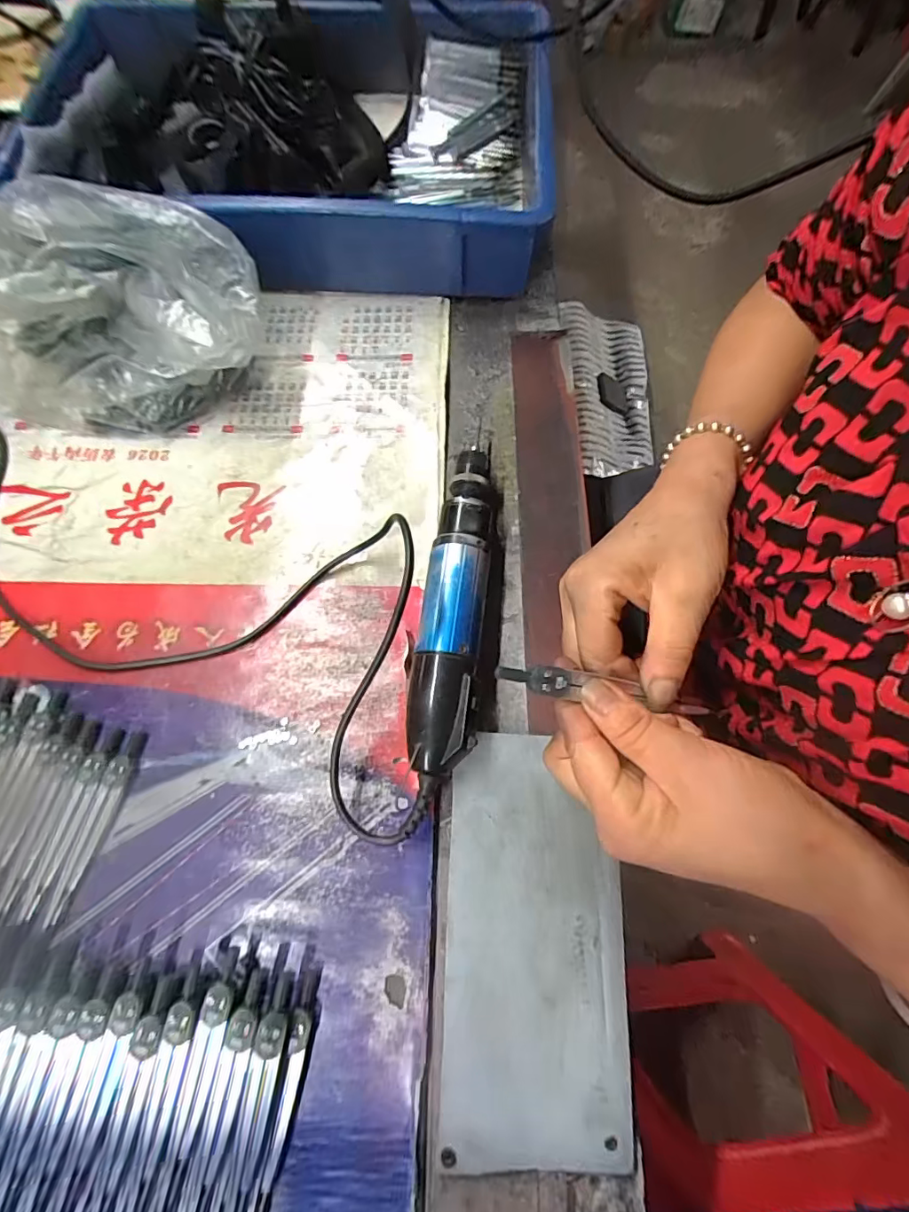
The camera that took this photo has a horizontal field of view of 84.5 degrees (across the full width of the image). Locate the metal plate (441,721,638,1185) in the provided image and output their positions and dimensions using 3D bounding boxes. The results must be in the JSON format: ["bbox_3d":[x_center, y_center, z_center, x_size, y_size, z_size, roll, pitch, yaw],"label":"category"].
[{"bbox_3d":[0.043,0.173,0.270,0.092,0.004,0.195,3,69,0],"label":"metal plate"}]

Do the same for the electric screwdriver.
[{"bbox_3d":[0.000,-0.005,0.320,0.038,0.037,0.212,5,70,2],"label":"electric screwdriver"}]

